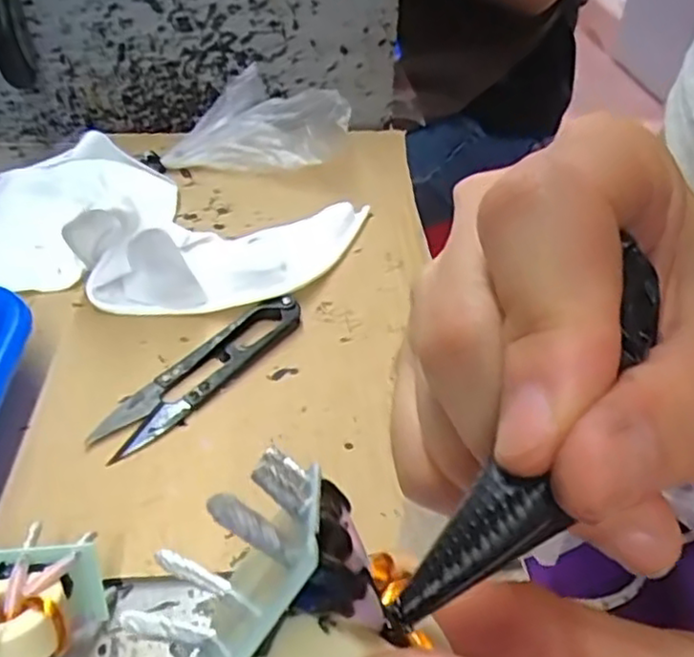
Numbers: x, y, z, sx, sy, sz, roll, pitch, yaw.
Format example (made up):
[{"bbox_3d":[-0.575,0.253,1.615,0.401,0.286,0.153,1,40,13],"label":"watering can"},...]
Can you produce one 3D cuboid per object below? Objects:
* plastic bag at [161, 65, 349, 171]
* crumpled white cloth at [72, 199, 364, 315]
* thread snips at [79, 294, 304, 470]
[{"bbox_3d":[-0.051,-0.121,0.411,0.106,0.048,0.052,8,41,6],"label":"plastic bag"},{"bbox_3d":[-0.049,-0.044,0.321,0.145,0.049,0.065,-14,44,-19],"label":"crumpled white cloth"},{"bbox_3d":[-0.058,0.016,0.281,0.024,0.011,0.102,31,48,29],"label":"thread snips"}]

